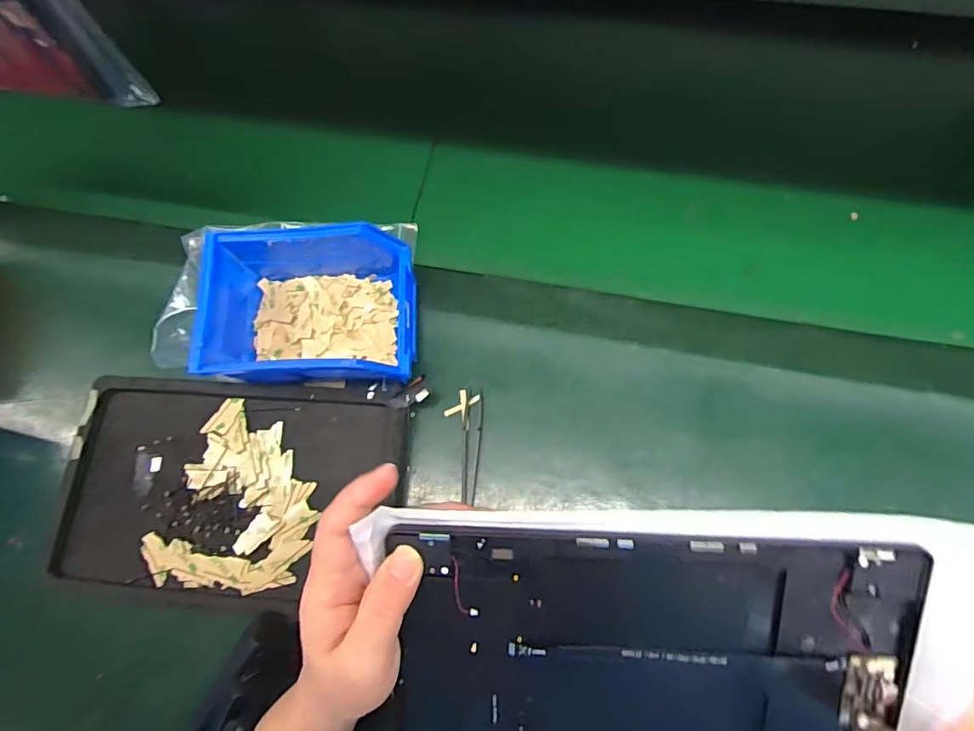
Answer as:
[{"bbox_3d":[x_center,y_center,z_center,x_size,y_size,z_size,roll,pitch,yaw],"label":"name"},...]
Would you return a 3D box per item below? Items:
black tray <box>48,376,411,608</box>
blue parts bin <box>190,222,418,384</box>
[{"bbox_3d":[-0.186,0.084,0.376,0.256,0.023,0.154,1,70,3],"label":"black tray"},{"bbox_3d":[-0.127,-0.049,0.393,0.143,0.062,0.124,-2,70,2],"label":"blue parts bin"}]

